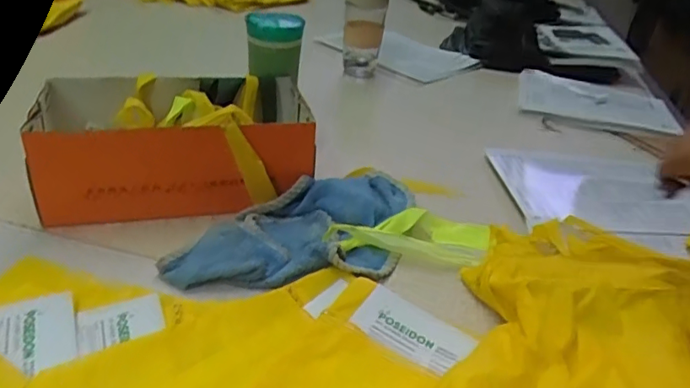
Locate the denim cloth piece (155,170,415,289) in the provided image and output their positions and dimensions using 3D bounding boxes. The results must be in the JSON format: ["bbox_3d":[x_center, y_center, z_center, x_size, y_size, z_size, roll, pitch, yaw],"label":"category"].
[{"bbox_3d":[-0.031,0.037,0.579,0.307,0.034,0.138,-15,37,-32],"label":"denim cloth piece"}]

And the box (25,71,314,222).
[{"bbox_3d":[-0.196,-0.062,0.640,0.293,0.104,0.147,-2,32,-15],"label":"box"}]

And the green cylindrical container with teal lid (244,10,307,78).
[{"bbox_3d":[-0.091,-0.191,0.704,0.068,0.073,0.074,0,31,-13],"label":"green cylindrical container with teal lid"}]

